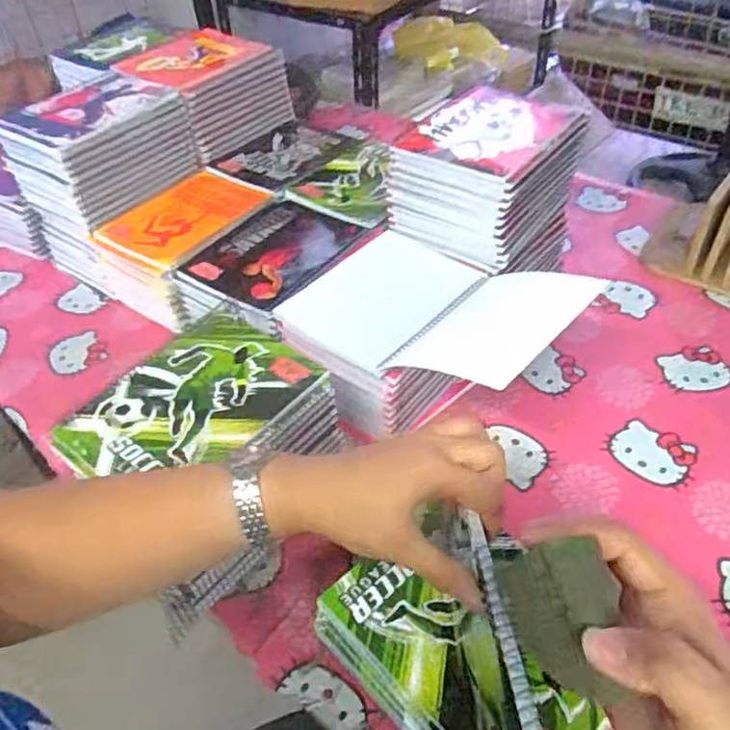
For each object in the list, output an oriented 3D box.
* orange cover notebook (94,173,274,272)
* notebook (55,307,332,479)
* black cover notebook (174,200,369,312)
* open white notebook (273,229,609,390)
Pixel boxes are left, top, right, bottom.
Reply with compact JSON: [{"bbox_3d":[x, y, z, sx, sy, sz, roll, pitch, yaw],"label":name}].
[{"bbox_3d":[-0.236,-0.198,0.853,0.151,0.016,0.203,28,53,30],"label":"orange cover notebook"},{"bbox_3d":[-0.153,0.032,0.567,0.153,0.013,0.205,26,52,28],"label":"notebook"},{"bbox_3d":[-0.110,-0.142,0.788,0.156,0.015,0.192,23,51,26],"label":"black cover notebook"},{"bbox_3d":[0.065,-0.067,0.654,0.285,0.064,0.210,29,54,30],"label":"open white notebook"}]

